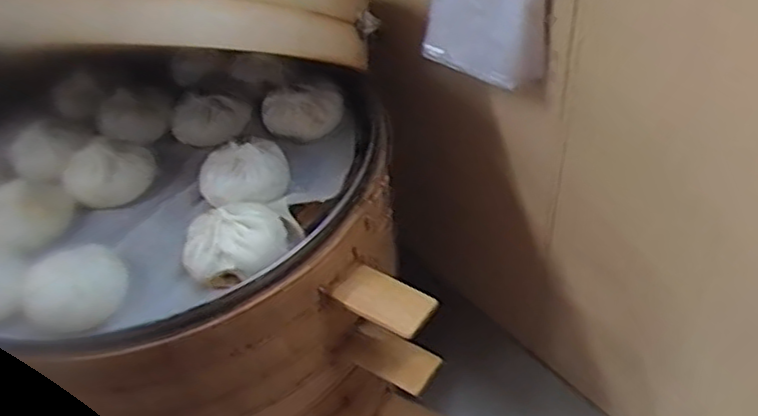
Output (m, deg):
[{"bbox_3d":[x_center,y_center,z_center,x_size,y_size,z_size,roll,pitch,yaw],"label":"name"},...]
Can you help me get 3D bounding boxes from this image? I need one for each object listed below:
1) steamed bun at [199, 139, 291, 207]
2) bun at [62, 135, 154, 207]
[{"bbox_3d":[-0.129,-0.028,0.698,0.083,0.049,0.083,-13,44,-6],"label":"steamed bun"},{"bbox_3d":[-0.264,-0.035,0.713,0.083,0.046,0.083,-25,47,-17],"label":"bun"}]

